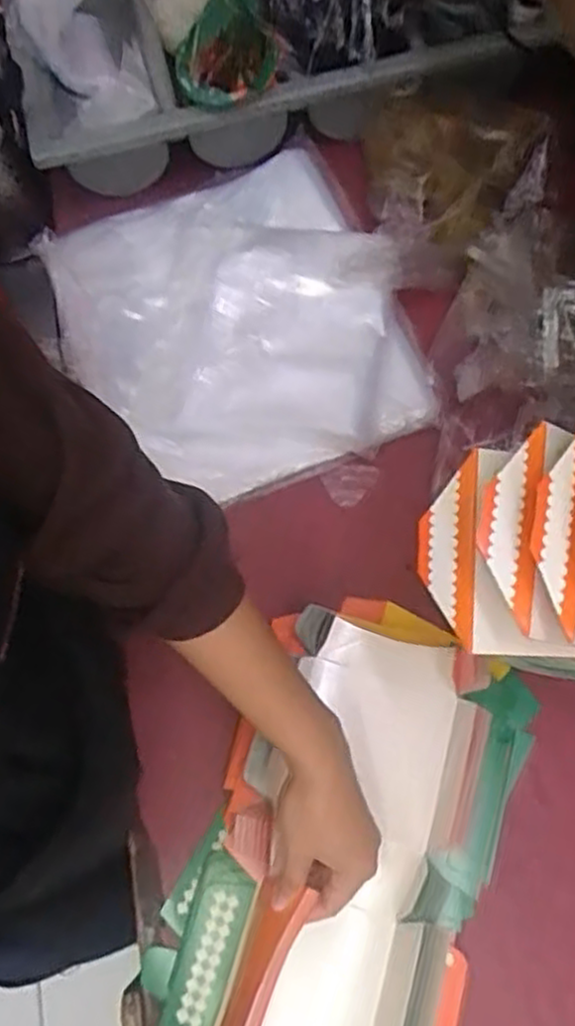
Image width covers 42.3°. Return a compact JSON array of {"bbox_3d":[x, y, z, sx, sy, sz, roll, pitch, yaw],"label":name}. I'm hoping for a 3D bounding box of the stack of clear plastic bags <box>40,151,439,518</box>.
[{"bbox_3d":[-0.046,-0.170,0.664,0.282,0.044,0.347,-23,70,-3],"label":"stack of clear plastic bags"}]

